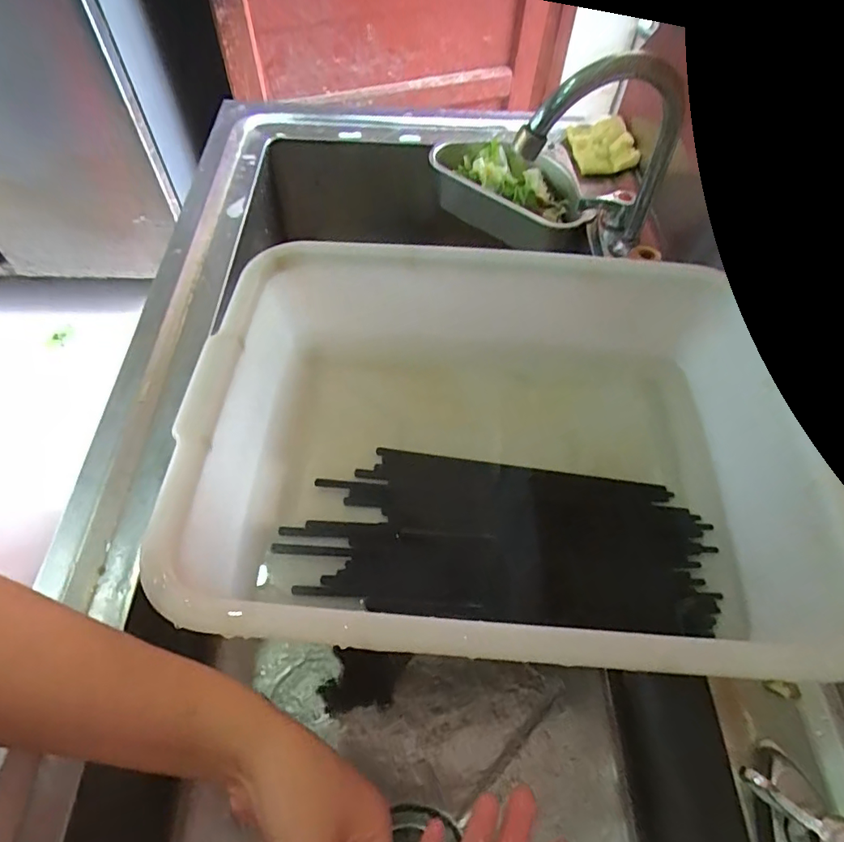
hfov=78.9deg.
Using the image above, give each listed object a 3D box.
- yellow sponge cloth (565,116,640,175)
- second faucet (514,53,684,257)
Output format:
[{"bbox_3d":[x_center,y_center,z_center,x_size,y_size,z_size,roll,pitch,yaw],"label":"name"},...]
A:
[{"bbox_3d":[0.236,-0.367,0.679,0.082,0.019,0.107,-4,57,-4],"label":"yellow sponge cloth"},{"bbox_3d":[0.158,-0.218,0.461,0.168,0.187,0.055,-25,62,-17],"label":"second faucet"}]

